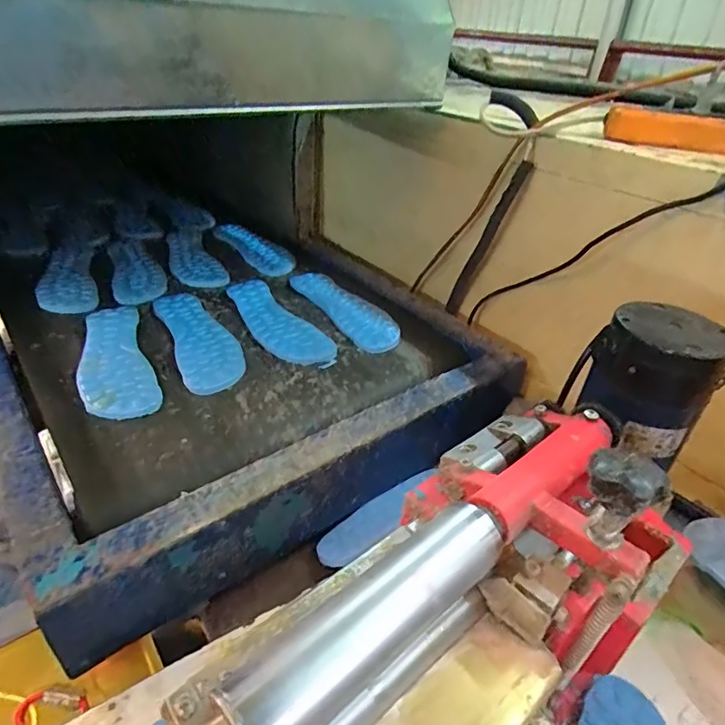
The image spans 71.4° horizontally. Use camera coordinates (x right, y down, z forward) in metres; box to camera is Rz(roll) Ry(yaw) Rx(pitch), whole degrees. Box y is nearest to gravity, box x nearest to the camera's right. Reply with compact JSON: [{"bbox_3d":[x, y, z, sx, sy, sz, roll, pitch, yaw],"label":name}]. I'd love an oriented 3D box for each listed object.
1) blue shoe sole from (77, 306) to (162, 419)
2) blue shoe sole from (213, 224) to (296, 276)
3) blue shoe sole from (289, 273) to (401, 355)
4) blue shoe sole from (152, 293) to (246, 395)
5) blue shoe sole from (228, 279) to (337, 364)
[{"bbox_3d":[-0.315,-0.010,0.640,0.080,0.014,0.250,-14,38,-23],"label":"blue shoe sole"},{"bbox_3d":[-0.212,-0.225,0.965,0.068,0.016,0.233,-21,42,-31],"label":"blue shoe sole"},{"bbox_3d":[-0.027,-0.089,0.781,0.074,0.013,0.252,-17,40,-26],"label":"blue shoe sole"},{"bbox_3d":[-0.225,-0.038,0.693,0.079,0.009,0.241,-15,39,-25],"label":"blue shoe sole"},{"bbox_3d":[-0.130,-0.065,0.738,0.081,0.012,0.244,-20,41,-29],"label":"blue shoe sole"}]

